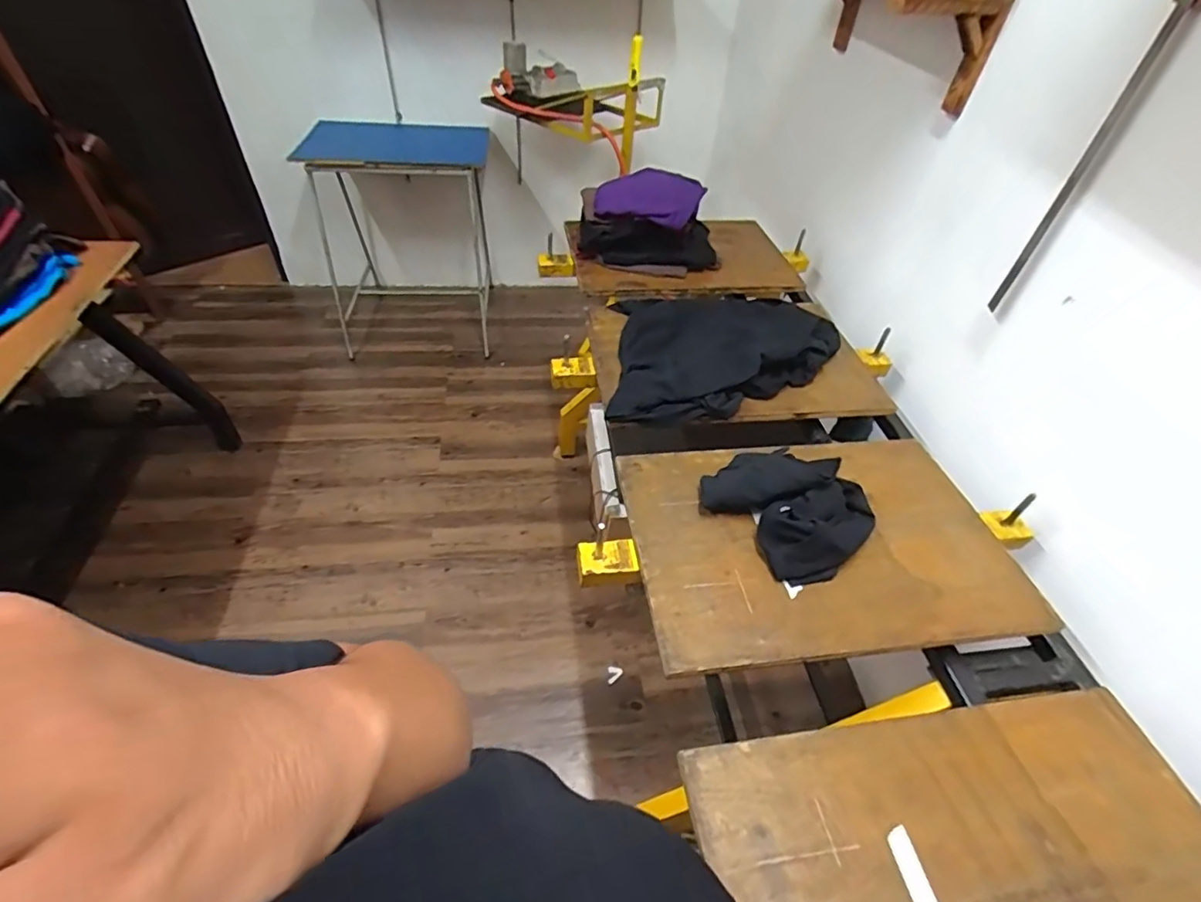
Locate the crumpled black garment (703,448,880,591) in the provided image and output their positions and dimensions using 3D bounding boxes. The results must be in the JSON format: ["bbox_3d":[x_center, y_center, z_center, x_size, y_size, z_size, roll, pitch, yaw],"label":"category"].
[{"bbox_3d":[0.307,0.076,0.909,0.221,0.089,0.246,-27,54,-27],"label":"crumpled black garment"}]

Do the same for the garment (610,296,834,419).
[{"bbox_3d":[0.210,-0.241,1.229,0.572,0.073,0.415,-22,52,-23],"label":"garment"}]

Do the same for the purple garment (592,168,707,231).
[{"bbox_3d":[0.126,-0.662,1.451,0.272,0.072,0.241,15,47,9],"label":"purple garment"}]

